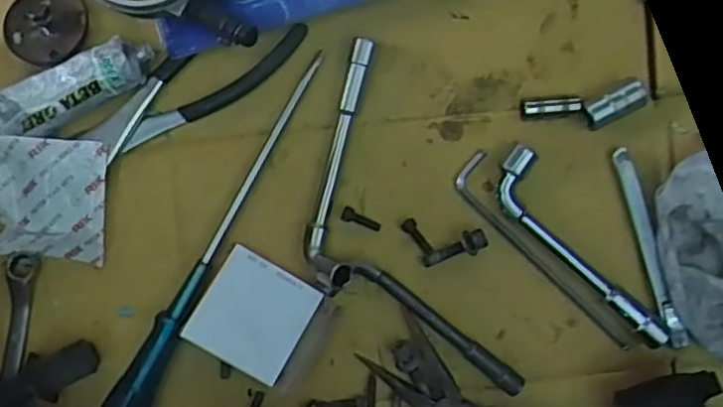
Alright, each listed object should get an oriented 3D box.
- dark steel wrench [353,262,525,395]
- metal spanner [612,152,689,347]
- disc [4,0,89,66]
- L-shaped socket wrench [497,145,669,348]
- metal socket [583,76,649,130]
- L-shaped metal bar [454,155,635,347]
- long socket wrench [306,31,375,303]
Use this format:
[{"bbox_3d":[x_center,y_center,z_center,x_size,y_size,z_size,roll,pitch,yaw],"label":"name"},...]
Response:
[{"bbox_3d":[0.049,0.079,0.448,0.133,0.021,0.014,38,89,-4],"label":"dark steel wrench"},{"bbox_3d":[0.190,0.030,0.453,0.012,0.013,0.135,-17,92,-3],"label":"metal spanner"},{"bbox_3d":[-0.192,-0.110,0.422,0.051,0.013,0.049,0,84,3],"label":"disc"},{"bbox_3d":[0.138,0.035,0.447,0.034,0.019,0.156,-37,93,-2],"label":"L-shaped socket wrench"},{"bbox_3d":[0.163,-0.065,0.445,0.041,0.016,0.020,-27,93,-2],"label":"metal socket"},{"bbox_3d":[0.120,0.034,0.449,0.027,0.008,0.158,-42,93,-2],"label":"L-shaped metal bar"},{"bbox_3d":[-0.013,-0.023,0.428,0.028,0.034,0.159,8,91,-4],"label":"long socket wrench"}]

